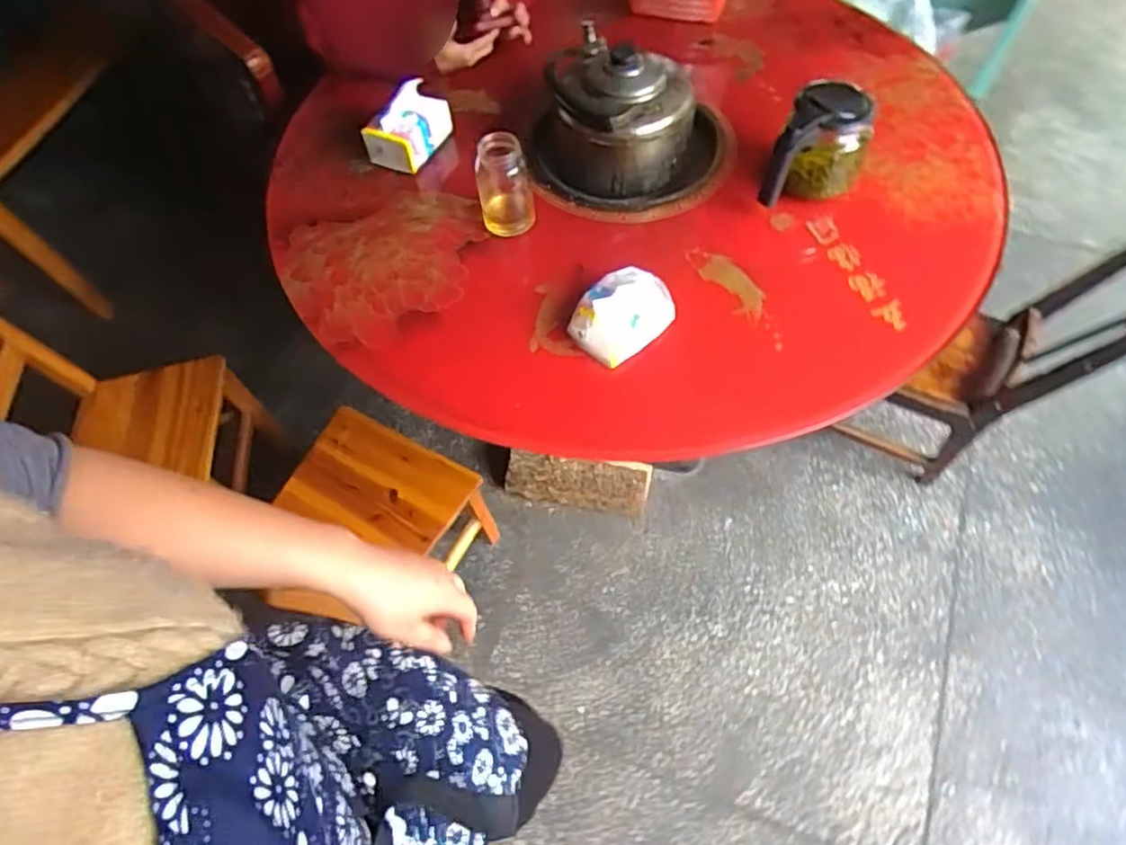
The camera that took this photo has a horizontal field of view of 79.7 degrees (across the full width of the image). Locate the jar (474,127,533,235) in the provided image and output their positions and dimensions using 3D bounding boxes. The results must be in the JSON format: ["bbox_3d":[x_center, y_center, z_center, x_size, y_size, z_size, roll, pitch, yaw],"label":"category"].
[{"bbox_3d":[-0.086,-0.347,0.975,0.076,0.136,0.076,-1,59,2],"label":"jar"}]

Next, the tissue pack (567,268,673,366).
[{"bbox_3d":[0.079,-0.147,0.898,0.103,0.061,0.132,36,68,22],"label":"tissue pack"}]

